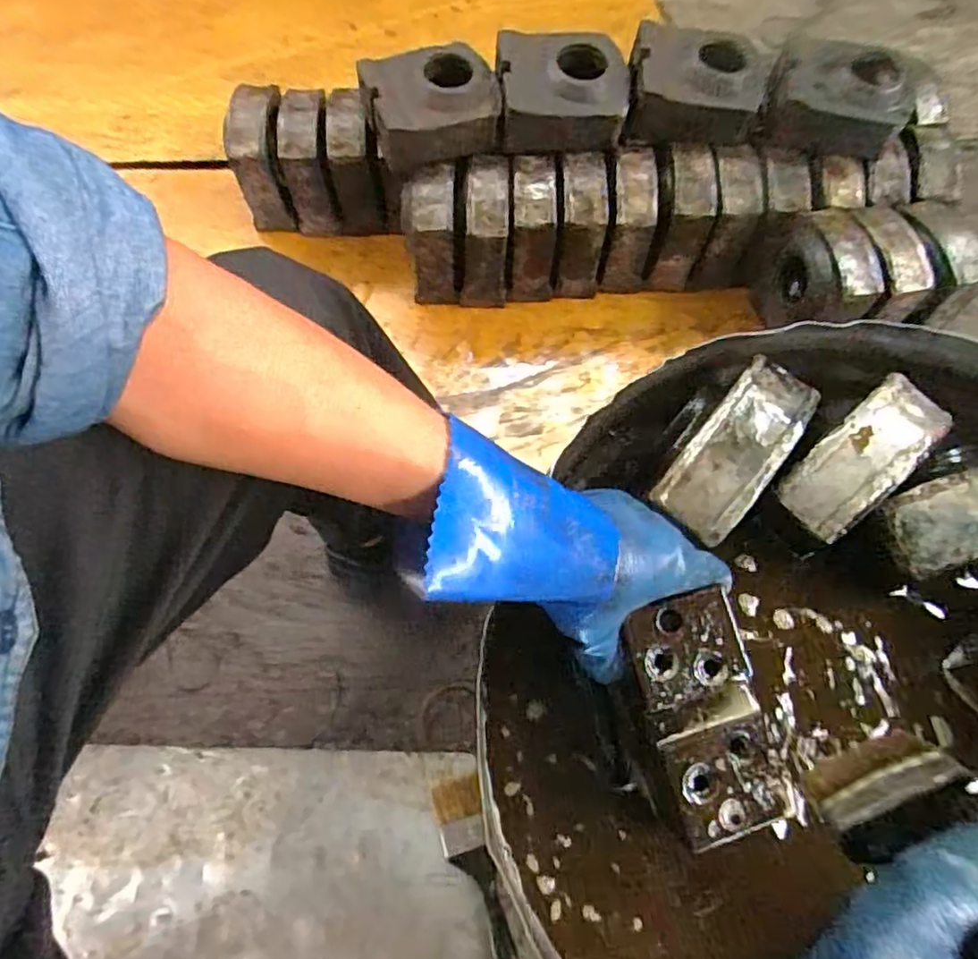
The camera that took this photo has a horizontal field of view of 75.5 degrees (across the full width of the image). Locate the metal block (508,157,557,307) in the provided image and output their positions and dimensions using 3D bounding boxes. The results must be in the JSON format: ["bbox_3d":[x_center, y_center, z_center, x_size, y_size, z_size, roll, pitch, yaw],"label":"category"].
[{"bbox_3d":[0.067,-0.385,0.996,0.067,0.191,0.126,0,66,0],"label":"metal block"}]

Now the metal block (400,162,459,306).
[{"bbox_3d":[-0.090,-0.376,0.999,0.079,0.190,0.112,-1,66,0],"label":"metal block"}]

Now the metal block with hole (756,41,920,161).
[{"bbox_3d":[0.513,-0.558,0.931,0.201,0.092,0.113,10,66,4],"label":"metal block with hole"}]

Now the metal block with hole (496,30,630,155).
[{"bbox_3d":[0.108,-0.577,0.941,0.186,0.086,0.145,0,66,0],"label":"metal block with hole"}]

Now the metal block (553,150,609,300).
[{"bbox_3d":[0.142,-0.394,1.010,0.071,0.190,0.124,2,66,1],"label":"metal block"}]

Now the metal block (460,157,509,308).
[{"bbox_3d":[-0.005,-0.387,1.007,0.073,0.196,0.140,3,66,1],"label":"metal block"}]

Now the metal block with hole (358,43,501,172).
[{"bbox_3d":[-0.083,-0.543,0.921,0.180,0.095,0.132,-13,66,-6],"label":"metal block with hole"}]

